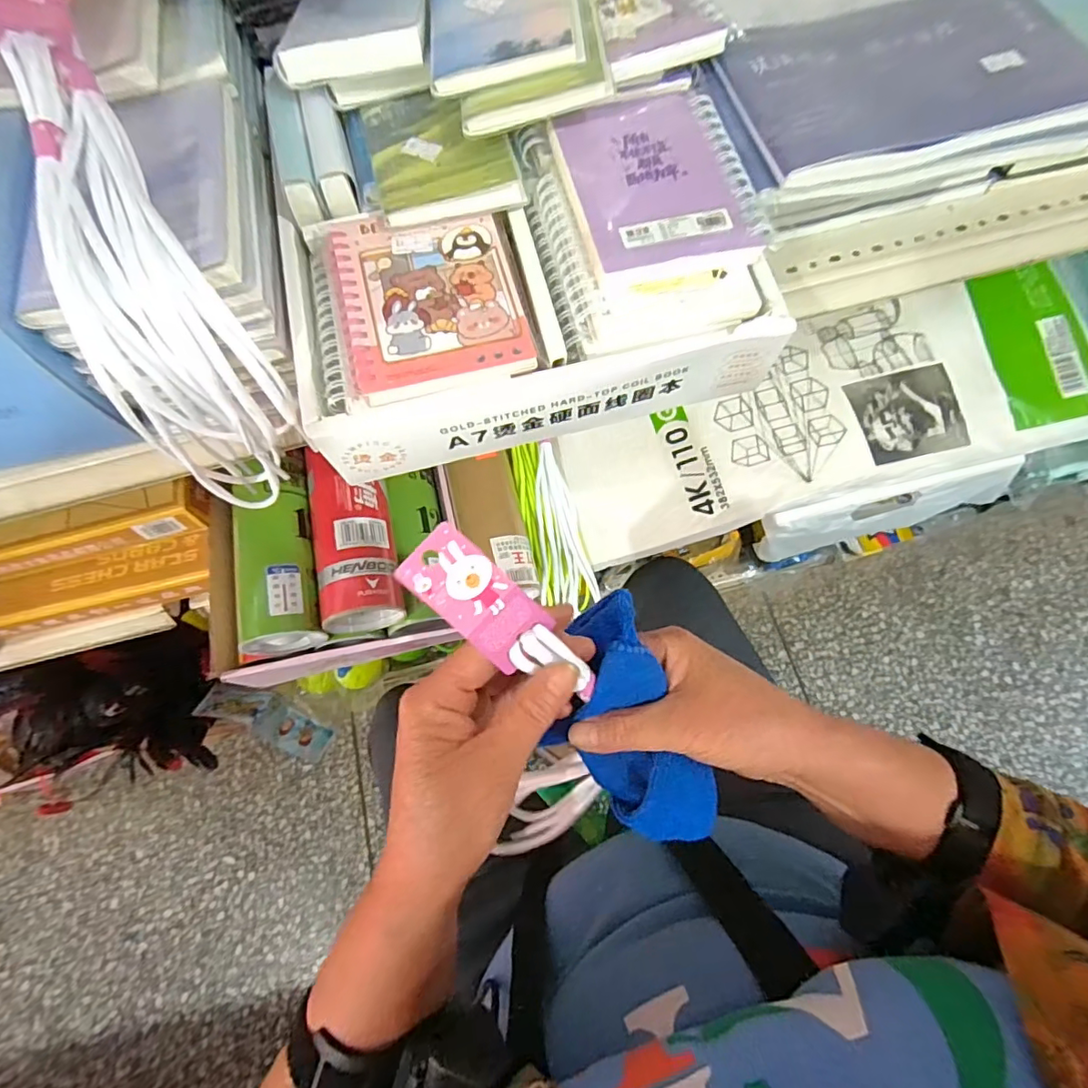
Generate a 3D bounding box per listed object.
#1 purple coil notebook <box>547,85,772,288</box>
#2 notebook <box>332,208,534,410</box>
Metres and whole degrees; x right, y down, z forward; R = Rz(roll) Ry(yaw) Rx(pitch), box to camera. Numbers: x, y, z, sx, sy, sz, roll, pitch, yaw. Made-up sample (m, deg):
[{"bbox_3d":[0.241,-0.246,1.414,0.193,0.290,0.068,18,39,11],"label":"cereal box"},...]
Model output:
[{"bbox_3d":[0.059,-0.191,0.291,0.091,0.014,0.116,-14,71,-2],"label":"purple coil notebook"},{"bbox_3d":[-0.059,-0.127,0.289,0.088,0.018,0.104,-14,70,-3],"label":"notebook"}]

